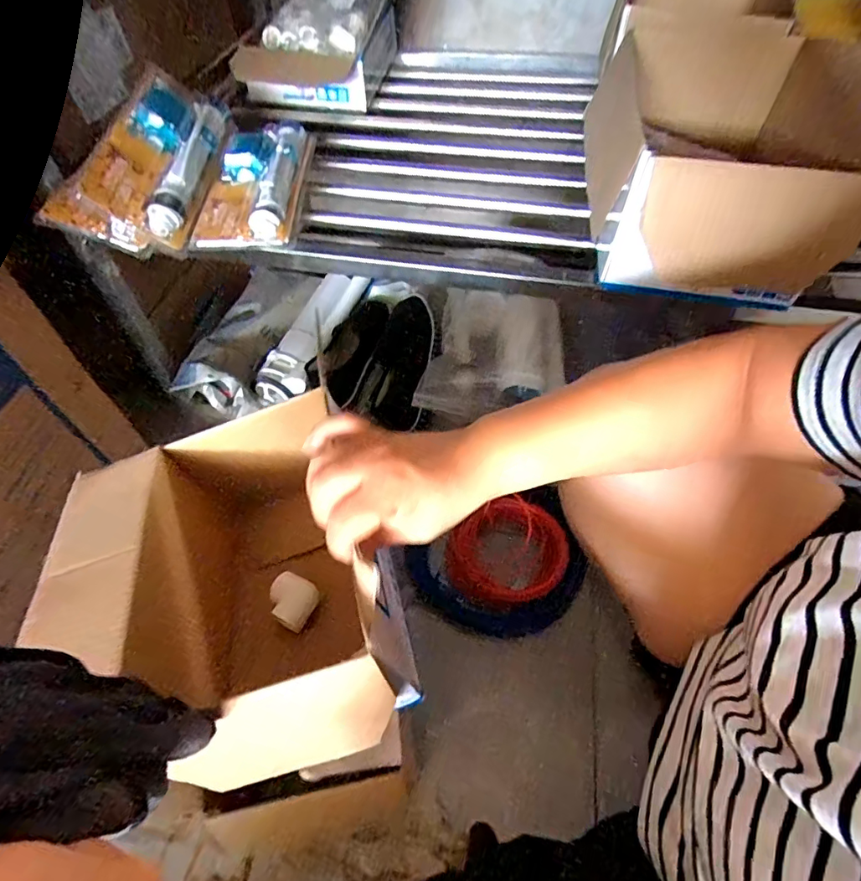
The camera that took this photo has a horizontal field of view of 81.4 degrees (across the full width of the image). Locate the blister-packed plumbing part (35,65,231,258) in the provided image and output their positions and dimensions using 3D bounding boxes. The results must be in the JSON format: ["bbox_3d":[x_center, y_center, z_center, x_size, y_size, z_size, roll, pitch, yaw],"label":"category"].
[{"bbox_3d":[-0.334,-0.345,0.616,0.136,0.051,0.276,25,62,-26],"label":"blister-packed plumbing part"}]

